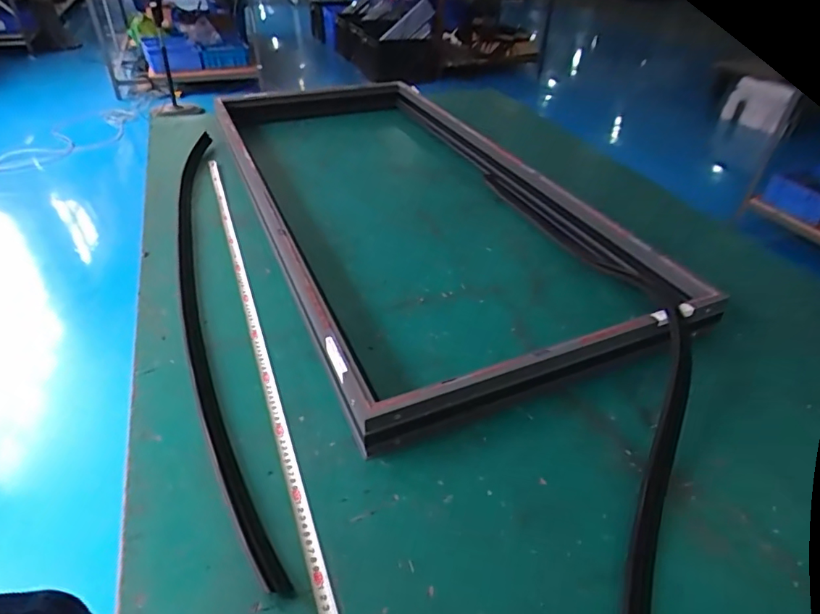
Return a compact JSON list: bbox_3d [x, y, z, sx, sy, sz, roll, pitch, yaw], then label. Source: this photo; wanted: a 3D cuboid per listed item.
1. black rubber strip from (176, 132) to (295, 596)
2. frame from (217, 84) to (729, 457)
[{"bbox_3d":[-0.376,-0.070,0.912,0.095,0.032,1.187,-13,41,-17],"label":"black rubber strip"},{"bbox_3d":[-0.059,-0.304,1.170,0.604,0.082,1.354,-15,41,-20],"label":"frame"}]

